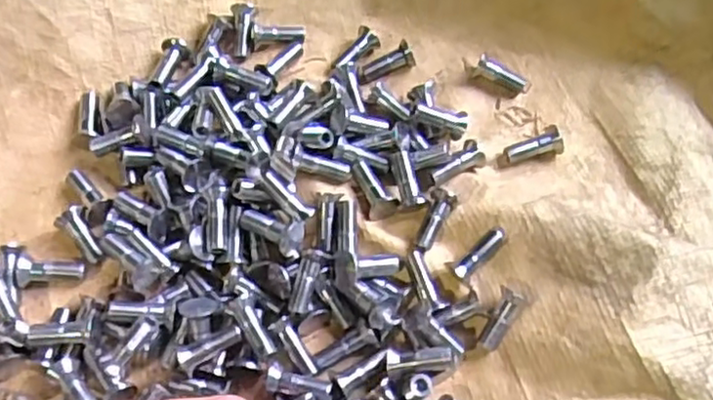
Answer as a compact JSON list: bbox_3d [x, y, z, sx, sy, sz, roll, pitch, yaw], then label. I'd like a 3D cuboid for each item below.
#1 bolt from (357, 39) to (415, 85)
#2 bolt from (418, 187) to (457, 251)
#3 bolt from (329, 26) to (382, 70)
[{"bbox_3d":[0.019,-0.092,0.456,0.039,0.014,0.013,-20,67,-11],"label":"bolt"},{"bbox_3d":[0.045,0.012,0.397,0.014,0.011,0.036,22,80,9],"label":"bolt"},{"bbox_3d":[-0.002,-0.100,0.461,0.016,0.013,0.039,39,69,15],"label":"bolt"}]

